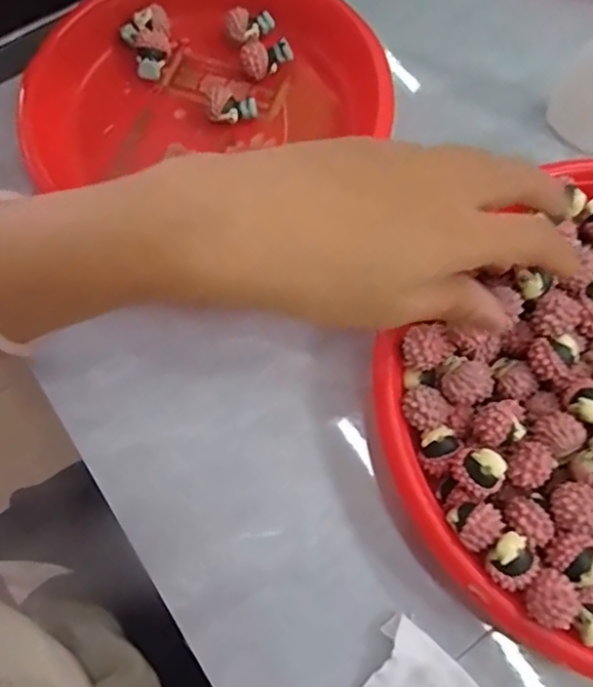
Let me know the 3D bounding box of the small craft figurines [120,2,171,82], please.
[{"bbox_3d":[-0.086,-0.179,0.338,0.029,0.020,0.045,-23,72,-6],"label":"small craft figurines"}]

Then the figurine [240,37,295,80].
[{"bbox_3d":[-0.018,-0.169,0.332,0.029,0.018,0.017,-32,73,-9],"label":"figurine"}]

